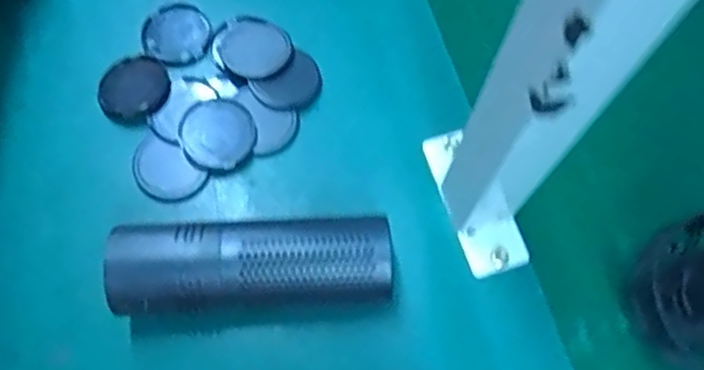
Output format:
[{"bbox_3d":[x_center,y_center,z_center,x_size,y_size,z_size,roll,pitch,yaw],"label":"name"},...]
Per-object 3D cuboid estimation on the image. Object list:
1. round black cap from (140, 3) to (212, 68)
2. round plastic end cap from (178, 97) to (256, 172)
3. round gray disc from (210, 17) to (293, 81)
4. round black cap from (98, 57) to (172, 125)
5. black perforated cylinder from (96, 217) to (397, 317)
[{"bbox_3d":[-0.130,-0.111,0.476,0.053,0.006,0.049,0,69,-1],"label":"round black cap"},{"bbox_3d":[-0.093,-0.035,0.445,0.052,0.006,0.051,0,69,-1],"label":"round plastic end cap"},{"bbox_3d":[-0.074,-0.101,0.474,0.057,0.005,0.051,23,70,7],"label":"round gray disc"},{"bbox_3d":[-0.154,-0.067,0.456,0.048,0.006,0.051,0,69,-1],"label":"round black cap"},{"bbox_3d":[-0.059,0.048,0.393,0.165,0.050,0.057,-3,69,-2],"label":"black perforated cylinder"}]

